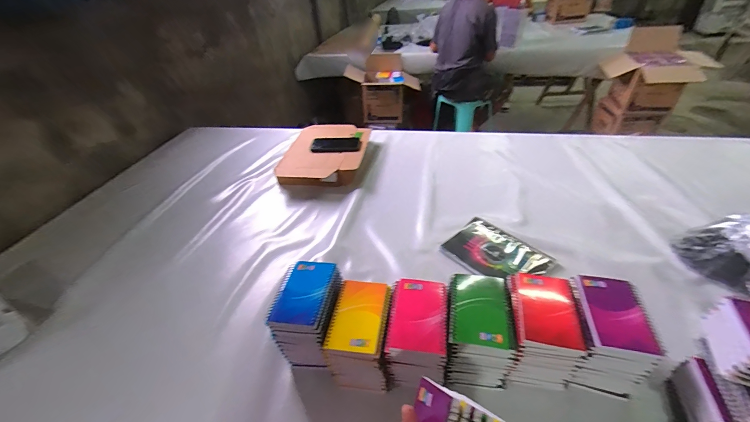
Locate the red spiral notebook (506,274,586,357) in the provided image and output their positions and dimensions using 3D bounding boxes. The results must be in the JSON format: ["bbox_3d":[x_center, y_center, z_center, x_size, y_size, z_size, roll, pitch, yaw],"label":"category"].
[{"bbox_3d":[0.272,0.156,0.511,0.095,0.018,0.132,2,40,10],"label":"red spiral notebook"}]

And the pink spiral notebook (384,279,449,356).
[{"bbox_3d":[0.070,0.166,0.519,0.094,0.008,0.129,2,40,11],"label":"pink spiral notebook"}]

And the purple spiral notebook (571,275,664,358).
[{"bbox_3d":[0.367,0.157,0.491,0.094,0.007,0.127,5,41,13],"label":"purple spiral notebook"}]

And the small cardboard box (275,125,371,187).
[{"bbox_3d":[-0.173,-0.202,1.141,0.283,0.072,0.349,3,40,12],"label":"small cardboard box"}]

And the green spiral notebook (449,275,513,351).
[{"bbox_3d":[0.169,0.156,0.514,0.095,0.011,0.129,4,41,12],"label":"green spiral notebook"}]

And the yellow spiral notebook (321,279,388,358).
[{"bbox_3d":[-0.027,0.170,0.523,0.084,0.011,0.128,3,40,11],"label":"yellow spiral notebook"}]

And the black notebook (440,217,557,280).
[{"bbox_3d":[0.292,0.100,0.766,0.148,0.011,0.219,-34,47,-30],"label":"black notebook"}]

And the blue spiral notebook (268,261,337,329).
[{"bbox_3d":[-0.127,0.140,0.557,0.090,0.019,0.131,3,42,11],"label":"blue spiral notebook"}]

